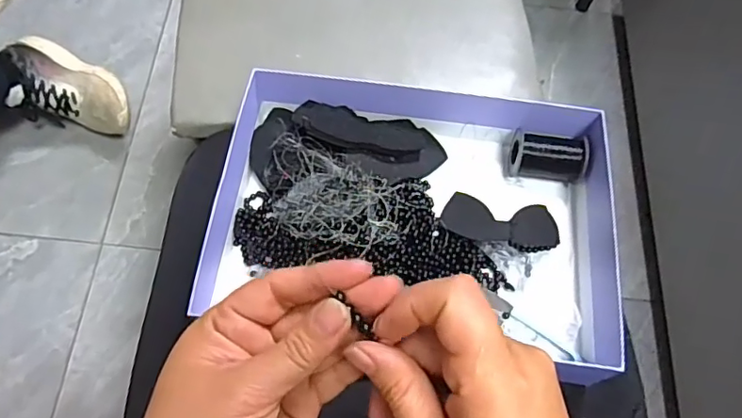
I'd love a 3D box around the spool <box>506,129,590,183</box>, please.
[{"bbox_3d":[0.152,-0.043,0.475,0.063,0.039,0.040,14,70,5],"label":"spool"}]

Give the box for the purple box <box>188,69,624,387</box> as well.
[{"bbox_3d":[0.029,-0.004,0.448,0.307,0.063,0.214,9,70,4],"label":"purple box"}]

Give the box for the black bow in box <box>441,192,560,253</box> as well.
[{"bbox_3d":[0.107,0.011,0.454,0.093,0.008,0.041,9,70,4],"label":"black bow in box"}]

